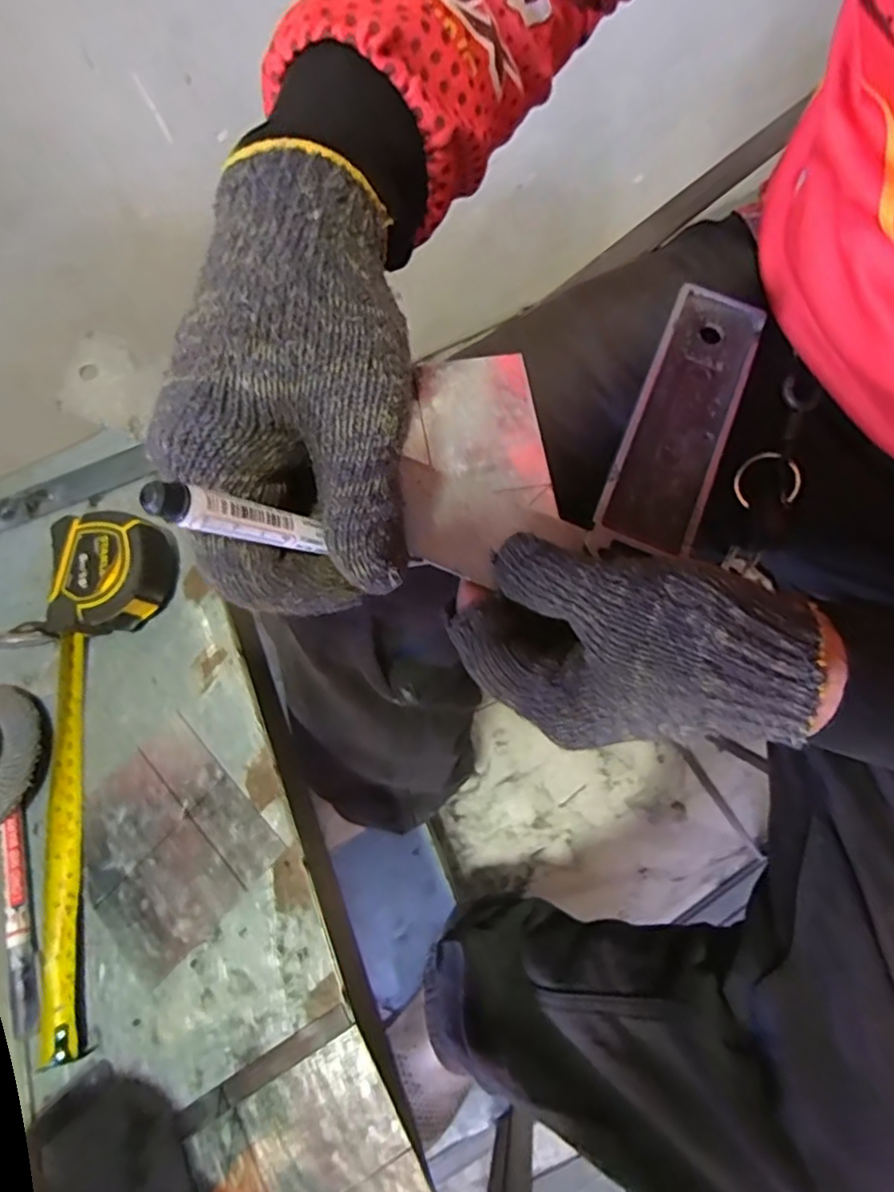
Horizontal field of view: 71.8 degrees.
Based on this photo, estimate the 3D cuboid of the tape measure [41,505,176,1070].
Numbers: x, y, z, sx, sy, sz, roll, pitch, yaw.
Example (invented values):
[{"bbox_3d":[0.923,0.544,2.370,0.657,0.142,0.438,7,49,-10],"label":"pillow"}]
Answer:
[{"bbox_3d":[-0.213,0.094,0.354,0.073,0.037,0.293,2,74,2],"label":"tape measure"}]

